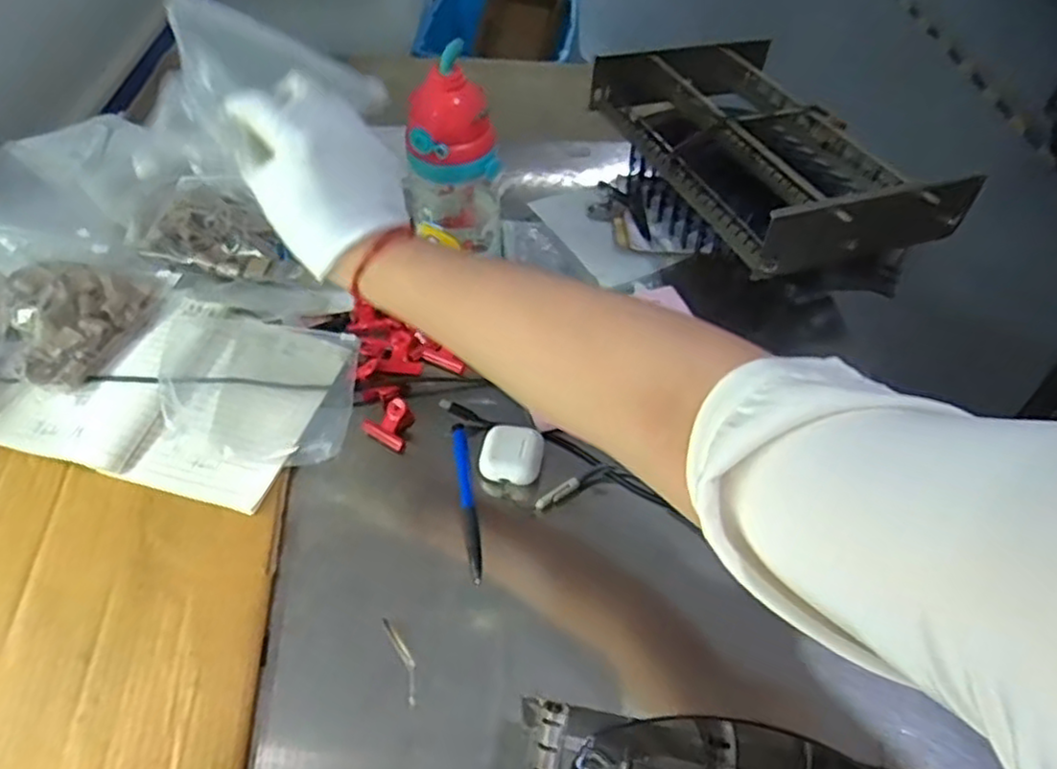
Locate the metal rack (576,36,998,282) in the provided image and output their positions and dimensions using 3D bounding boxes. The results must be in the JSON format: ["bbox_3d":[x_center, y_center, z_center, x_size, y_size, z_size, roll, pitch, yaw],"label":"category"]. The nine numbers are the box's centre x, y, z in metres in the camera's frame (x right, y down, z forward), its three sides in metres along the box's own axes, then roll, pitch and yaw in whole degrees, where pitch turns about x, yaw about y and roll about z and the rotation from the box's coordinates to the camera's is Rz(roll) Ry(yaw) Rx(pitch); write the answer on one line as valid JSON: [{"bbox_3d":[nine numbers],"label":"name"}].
[{"bbox_3d":[0.215,-0.220,0.678,0.208,0.101,0.327,-17,51,-16],"label":"metal rack"}]

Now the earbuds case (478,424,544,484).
[{"bbox_3d":[-0.013,0.054,0.533,0.046,0.025,0.040,15,50,11],"label":"earbuds case"}]

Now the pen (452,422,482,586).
[{"bbox_3d":[-0.045,0.081,0.519,0.011,0.010,0.128,-7,49,-7],"label":"pen"}]

